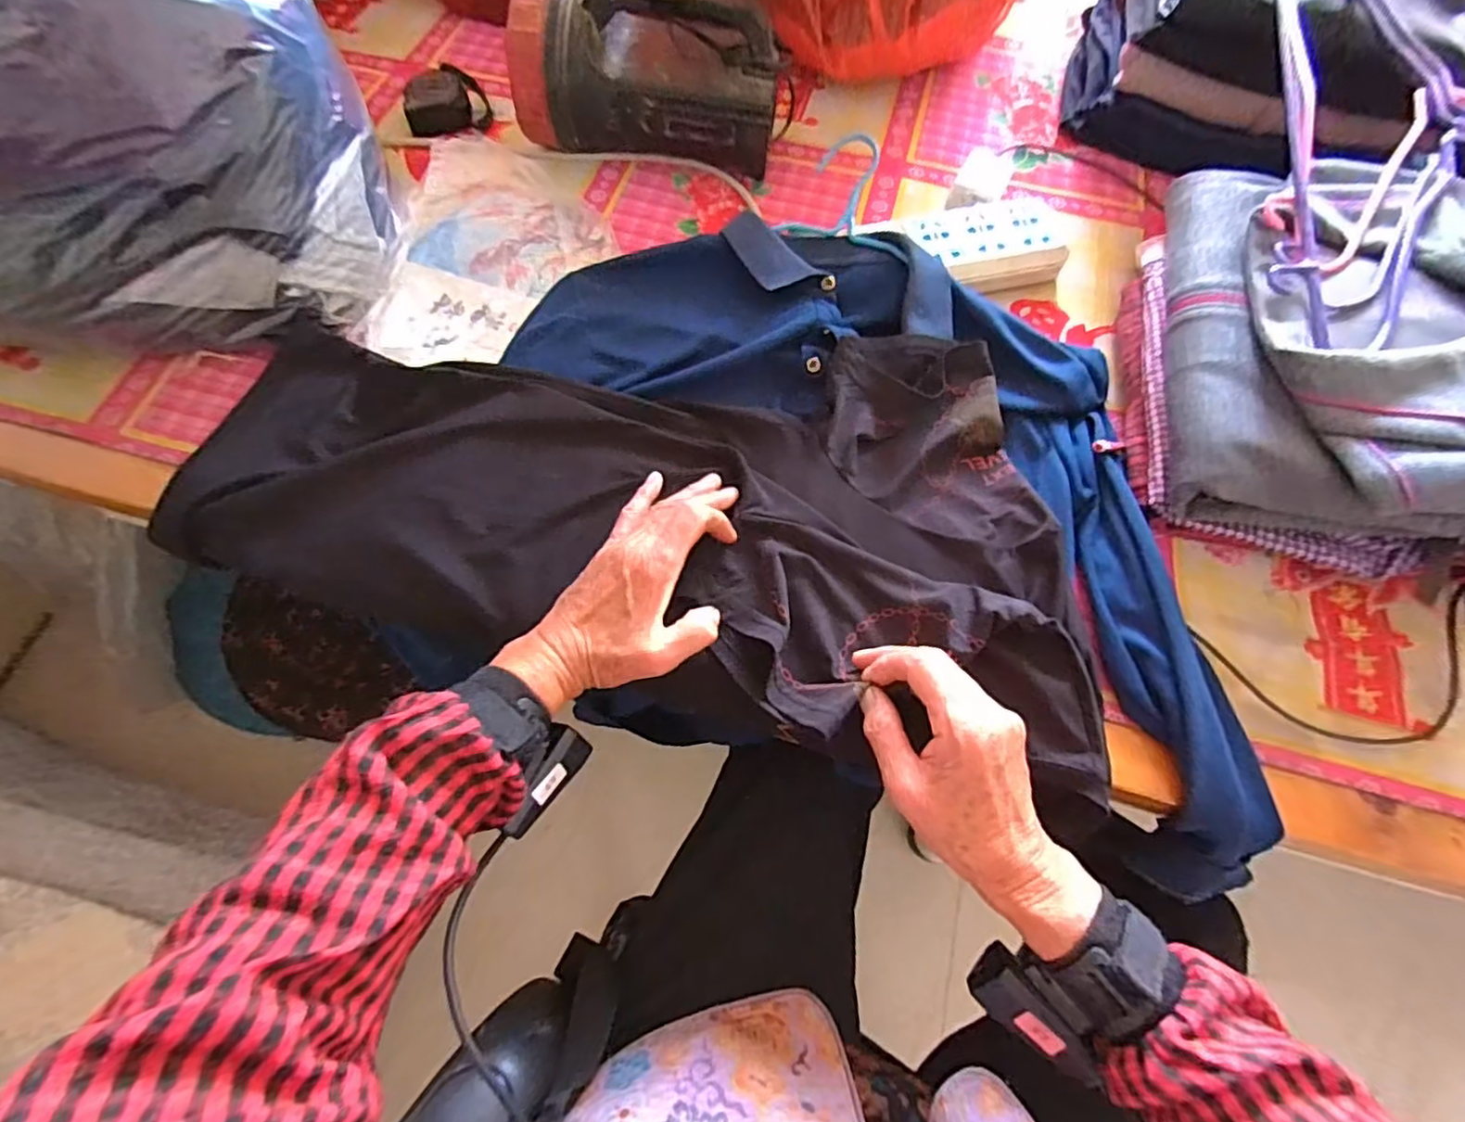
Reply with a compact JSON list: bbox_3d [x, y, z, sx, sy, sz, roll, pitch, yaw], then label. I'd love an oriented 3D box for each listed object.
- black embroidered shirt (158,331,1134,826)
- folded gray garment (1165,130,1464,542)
[{"bbox_3d":[-0.073,-0.038,0.466,0.624,0.054,0.321,7,69,3],"label":"black embroidered shirt"},{"bbox_3d":[0.426,-0.163,0.454,0.210,0.074,0.297,11,67,3],"label":"folded gray garment"}]

